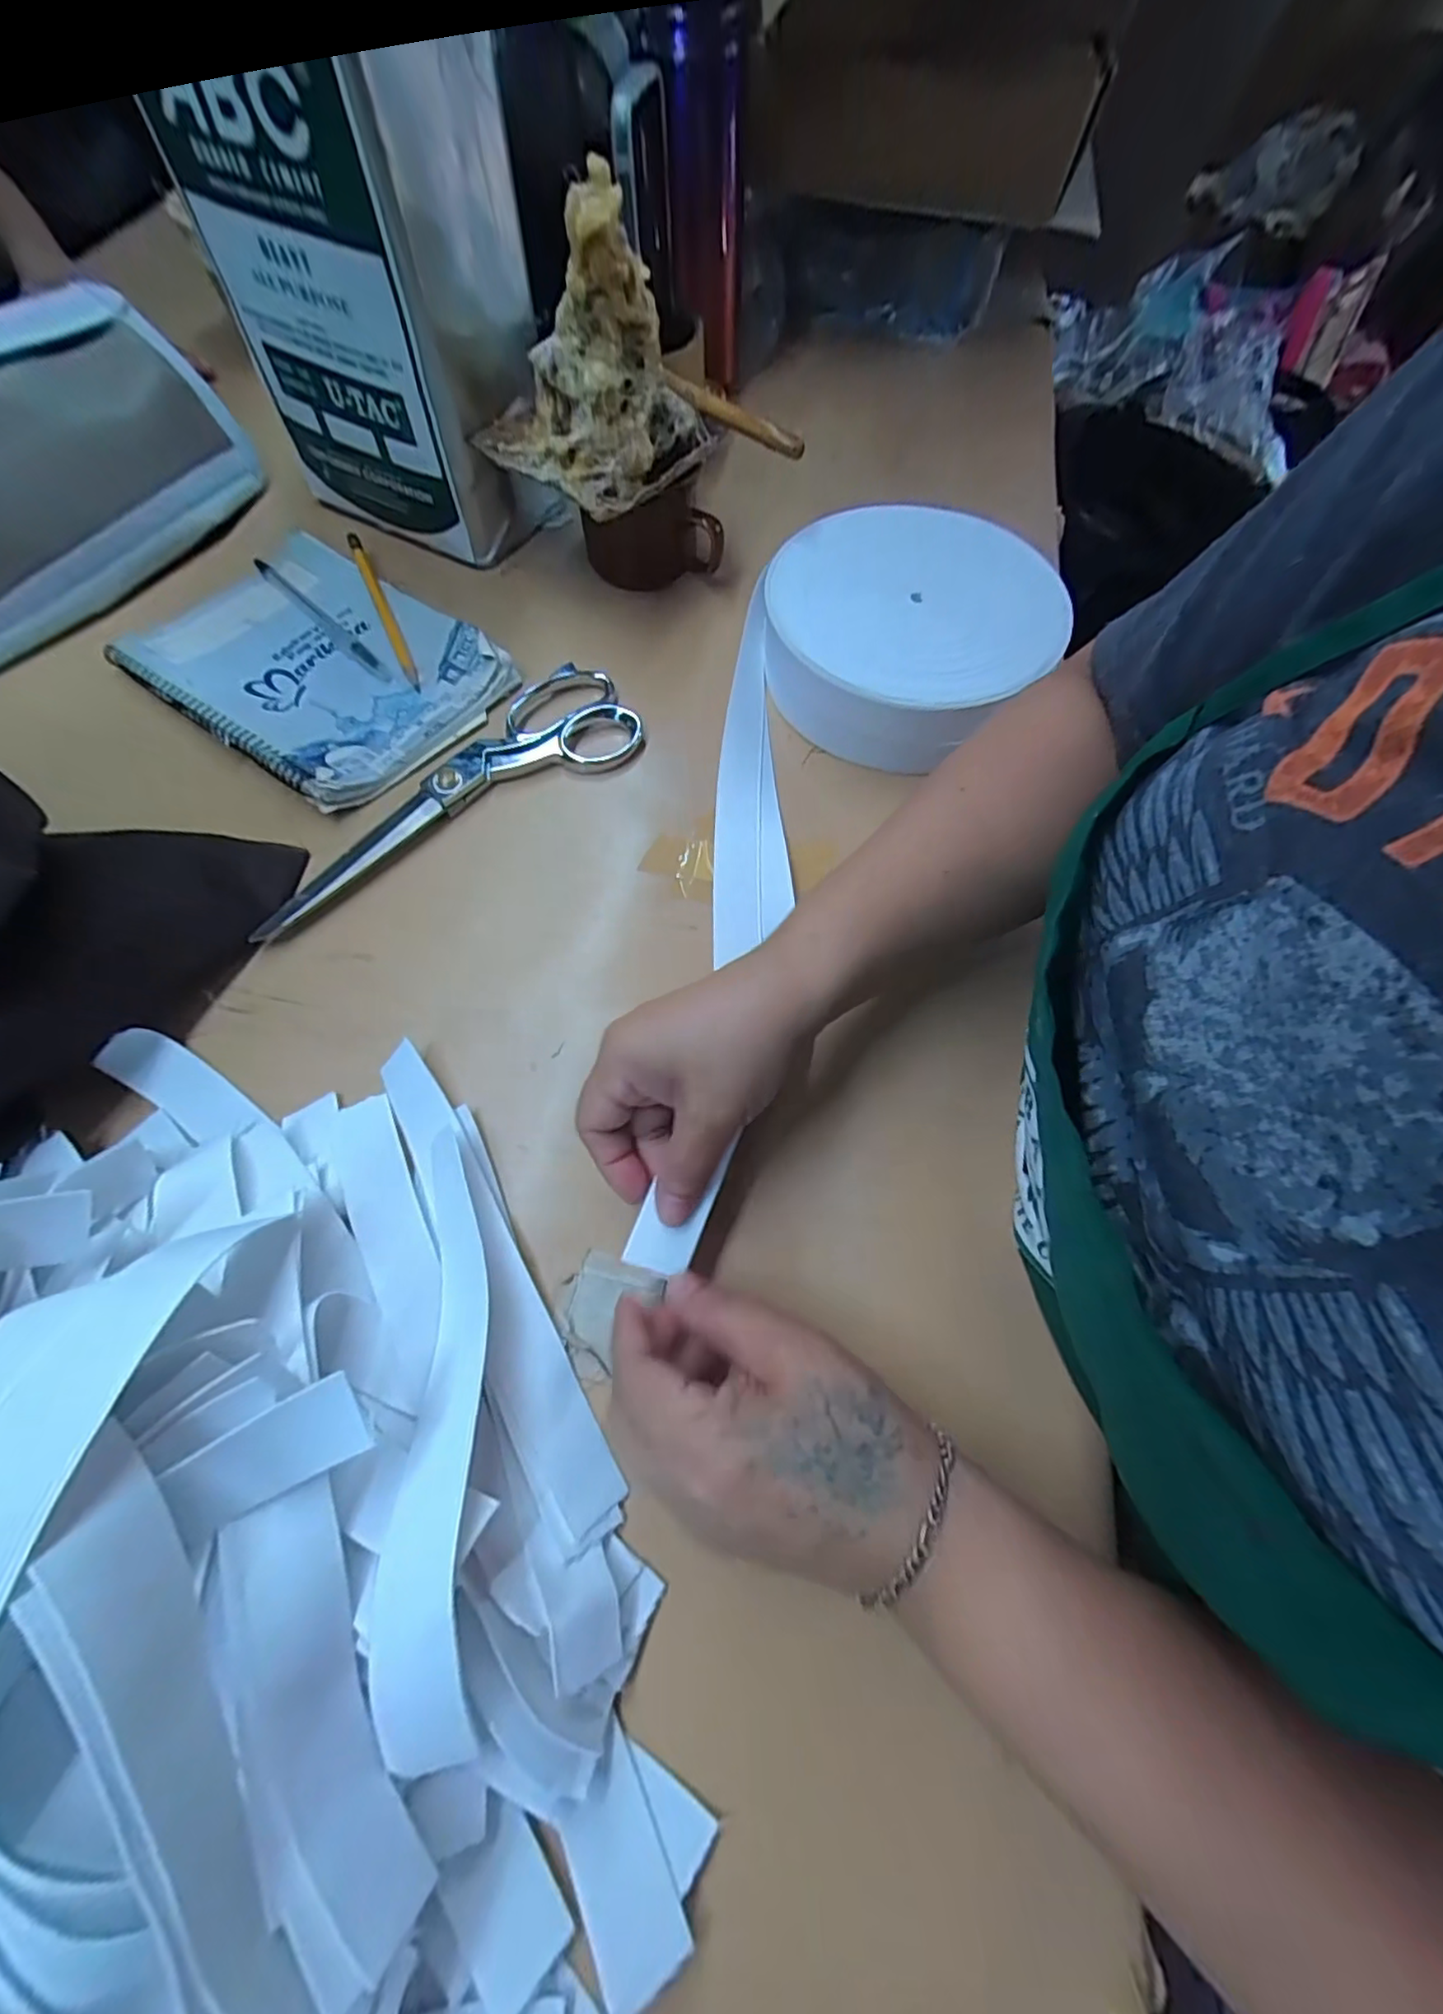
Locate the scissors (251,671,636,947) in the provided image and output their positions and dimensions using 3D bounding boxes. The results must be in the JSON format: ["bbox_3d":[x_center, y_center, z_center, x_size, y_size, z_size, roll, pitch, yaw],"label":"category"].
[{"bbox_3d":[-0.154,-0.127,0.359,0.237,0.016,0.073,-36,73,-17],"label":"scissors"}]

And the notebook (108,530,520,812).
[{"bbox_3d":[-0.248,-0.211,0.391,0.203,0.019,0.147,36,69,12],"label":"notebook"}]

